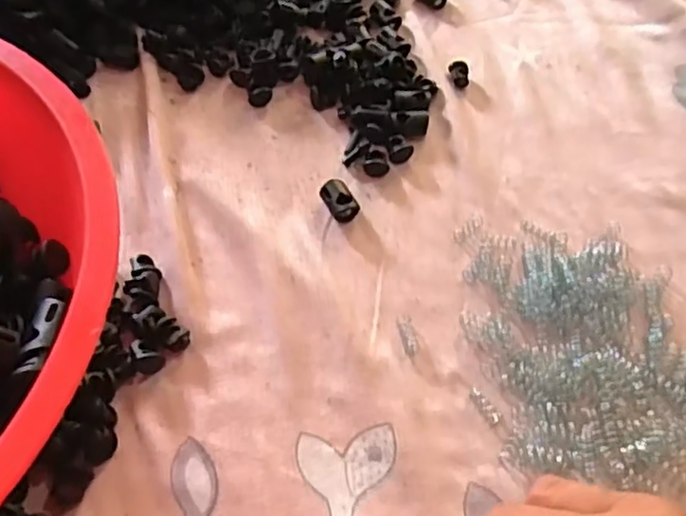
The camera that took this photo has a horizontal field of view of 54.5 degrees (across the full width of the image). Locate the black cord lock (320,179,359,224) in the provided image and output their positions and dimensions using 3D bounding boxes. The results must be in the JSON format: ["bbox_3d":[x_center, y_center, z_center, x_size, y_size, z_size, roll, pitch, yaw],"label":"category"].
[{"bbox_3d":[-0.002,-0.028,0.319,0.014,0.009,0.020,-24,61,-19],"label":"black cord lock"}]

